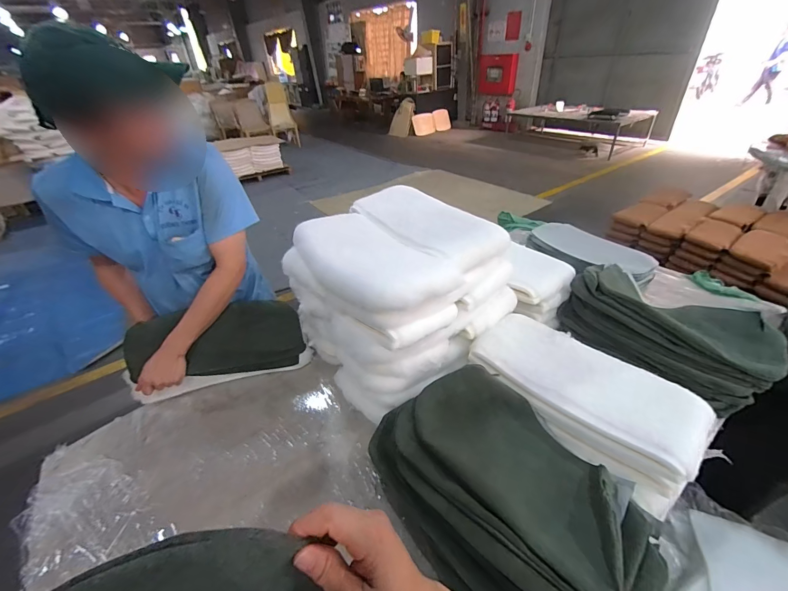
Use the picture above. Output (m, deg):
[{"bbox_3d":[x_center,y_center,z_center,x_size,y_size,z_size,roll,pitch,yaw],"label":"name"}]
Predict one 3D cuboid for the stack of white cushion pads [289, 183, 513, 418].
[{"bbox_3d":[0.003,-0.006,0.951,0.434,0.388,0.459,-30,43,-33],"label":"stack of white cushion pads"}]

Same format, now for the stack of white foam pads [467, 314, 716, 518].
[{"bbox_3d":[0.412,0.214,0.789,0.207,0.130,0.456,-28,42,-31],"label":"stack of white foam pads"}]

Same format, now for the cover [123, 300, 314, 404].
[{"bbox_3d":[-0.486,0.160,0.972,0.454,0.247,0.114,-14,36,-15],"label":"cover"}]

